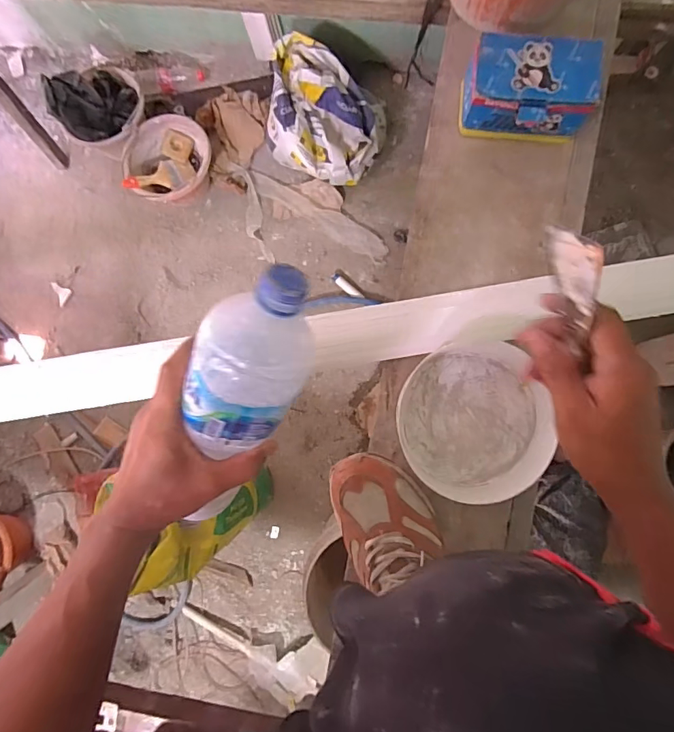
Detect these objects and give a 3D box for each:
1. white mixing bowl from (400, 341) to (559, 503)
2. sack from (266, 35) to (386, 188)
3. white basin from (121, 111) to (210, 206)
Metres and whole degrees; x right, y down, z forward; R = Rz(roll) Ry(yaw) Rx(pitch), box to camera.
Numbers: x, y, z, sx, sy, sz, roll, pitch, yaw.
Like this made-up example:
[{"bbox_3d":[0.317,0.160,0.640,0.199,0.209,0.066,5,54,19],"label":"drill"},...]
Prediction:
[{"bbox_3d":[0.163,0.060,0.533,0.179,0.050,0.181,0,86,4],"label":"white mixing bowl"},{"bbox_3d":[-0.046,-0.696,1.282,0.347,0.229,0.250,23,88,5],"label":"sack"},{"bbox_3d":[-0.495,-0.606,1.381,0.254,0.163,0.250,0,86,4],"label":"white basin"}]

